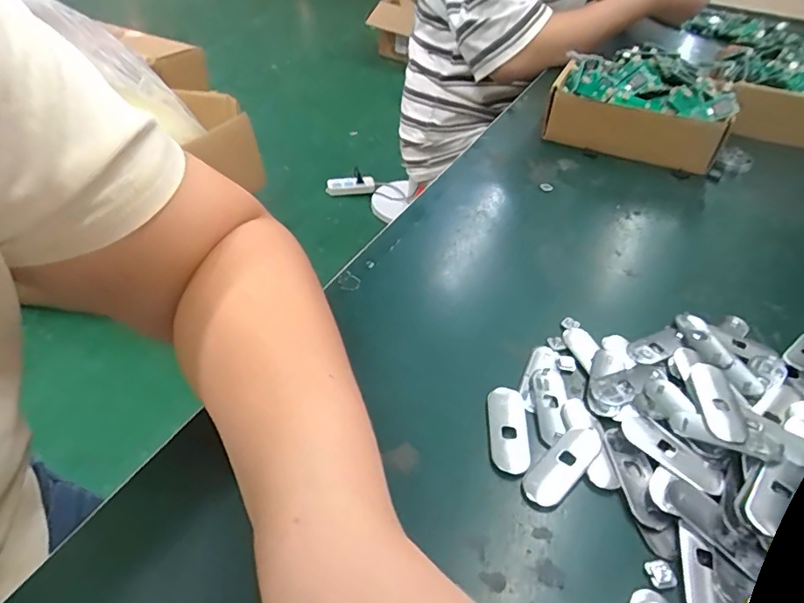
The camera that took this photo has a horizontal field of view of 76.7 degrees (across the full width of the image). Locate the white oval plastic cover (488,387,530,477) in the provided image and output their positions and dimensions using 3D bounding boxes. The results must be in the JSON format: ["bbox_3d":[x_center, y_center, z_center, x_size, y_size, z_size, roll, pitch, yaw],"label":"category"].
[{"bbox_3d":[0.055,0.065,0.261,0.019,0.004,0.051,6,41,0],"label":"white oval plastic cover"}]

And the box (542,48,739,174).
[{"bbox_3d":[0.246,-0.204,0.534,0.174,0.085,0.099,16,42,12],"label":"box"}]

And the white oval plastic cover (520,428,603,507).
[{"bbox_3d":[0.079,0.077,0.246,0.050,0.004,0.018,-28,51,-33],"label":"white oval plastic cover"}]

